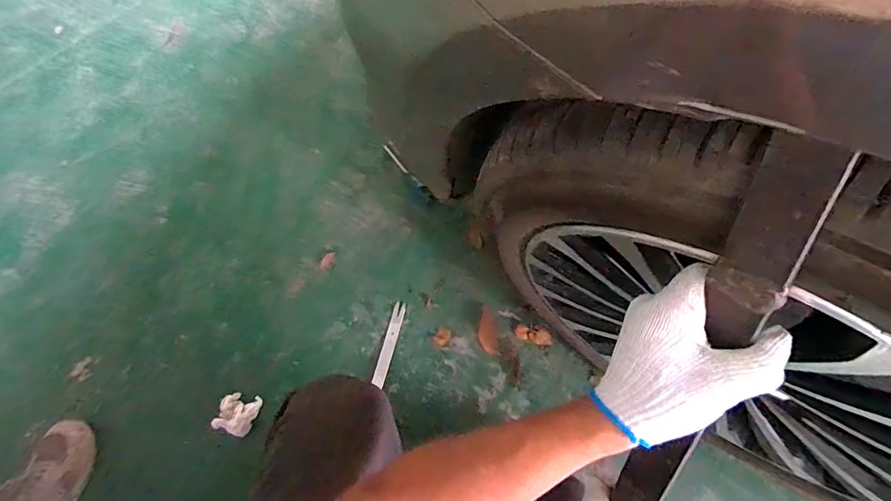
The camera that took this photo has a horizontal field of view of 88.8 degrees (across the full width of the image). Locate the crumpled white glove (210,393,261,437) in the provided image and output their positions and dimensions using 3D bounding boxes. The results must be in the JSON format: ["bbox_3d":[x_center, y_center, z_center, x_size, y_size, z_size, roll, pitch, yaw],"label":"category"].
[{"bbox_3d":[-0.382,0.297,0.828,0.066,0.054,0.069,12,73,8],"label":"crumpled white glove"}]

